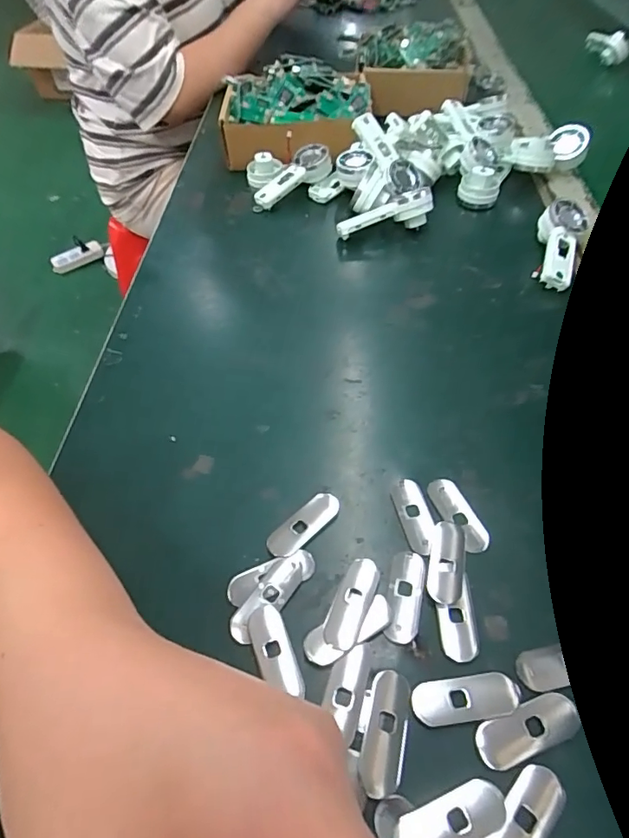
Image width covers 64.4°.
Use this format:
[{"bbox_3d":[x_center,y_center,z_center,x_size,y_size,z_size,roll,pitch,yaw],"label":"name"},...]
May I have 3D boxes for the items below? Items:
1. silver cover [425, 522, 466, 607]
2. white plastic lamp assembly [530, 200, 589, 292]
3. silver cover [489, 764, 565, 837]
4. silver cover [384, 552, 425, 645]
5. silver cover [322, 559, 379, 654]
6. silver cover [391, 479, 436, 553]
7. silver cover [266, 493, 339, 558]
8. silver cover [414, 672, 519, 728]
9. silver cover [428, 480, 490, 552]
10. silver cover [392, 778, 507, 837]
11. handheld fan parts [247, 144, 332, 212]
[{"bbox_3d":[0.074,0.080,0.281,0.019,0.008,0.049,12,53,12],"label":"silver cover"},{"bbox_3d":[0.217,-0.152,0.441,0.039,0.025,0.087,12,69,12],"label":"white plastic lamp assembly"},{"bbox_3d":[0.087,0.170,0.208,0.050,0.004,0.019,-38,59,-25],"label":"silver cover"},{"bbox_3d":[0.050,0.096,0.273,0.018,0.004,0.049,11,53,10],"label":"silver cover"},{"bbox_3d":[0.021,0.100,0.271,0.018,0.005,0.049,18,54,16],"label":"silver cover"},{"bbox_3d":[0.061,0.058,0.303,0.019,0.004,0.049,-12,52,-8],"label":"silver cover"},{"bbox_3d":[-0.006,0.064,0.302,0.050,0.004,0.018,-37,59,-24],"label":"silver cover"},{"bbox_3d":[0.073,0.134,0.239,0.050,0.004,0.019,-6,51,-3],"label":"silver cover"},{"bbox_3d":[0.087,0.056,0.300,0.019,0.004,0.050,-22,54,-15],"label":"silver cover"},{"bbox_3d":[0.058,0.170,0.209,0.049,0.004,0.020,-17,53,-11],"label":"silver cover"},{"bbox_3d":[-0.026,-0.265,0.544,0.091,0.037,0.070,-9,52,-5],"label":"handheld fan parts"}]

